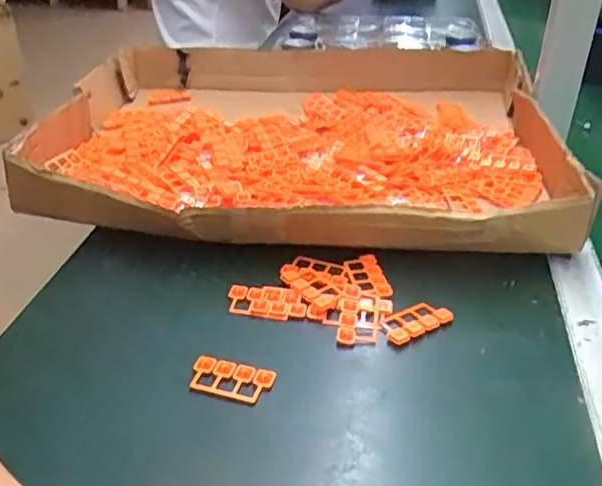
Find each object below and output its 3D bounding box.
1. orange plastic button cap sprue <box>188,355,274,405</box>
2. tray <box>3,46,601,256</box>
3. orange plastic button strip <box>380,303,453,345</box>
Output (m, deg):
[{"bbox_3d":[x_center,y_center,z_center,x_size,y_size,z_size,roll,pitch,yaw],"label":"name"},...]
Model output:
[{"bbox_3d":[-0.046,0.089,0.407,0.054,0.006,0.028,11,43,14],"label":"orange plastic button cap sprue"},{"bbox_3d":[0.001,-0.127,0.699,0.505,0.073,0.467,1,32,3],"label":"tray"},{"bbox_3d":[0.083,0.059,0.455,0.050,0.014,0.025,-13,34,-19],"label":"orange plastic button strip"}]

